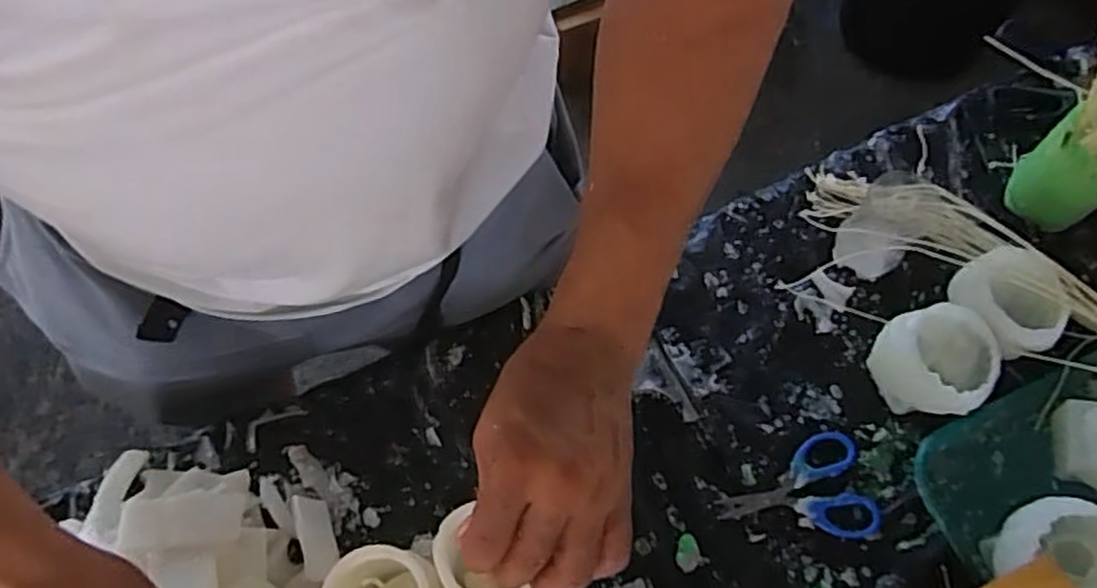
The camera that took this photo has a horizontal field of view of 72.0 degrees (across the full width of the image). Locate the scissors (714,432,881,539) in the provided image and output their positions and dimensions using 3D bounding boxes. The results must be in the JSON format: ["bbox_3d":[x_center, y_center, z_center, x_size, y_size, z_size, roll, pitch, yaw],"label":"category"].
[{"bbox_3d":[0.180,0.147,0.556,0.114,0.006,0.076,-9,64,-5],"label":"scissors"}]

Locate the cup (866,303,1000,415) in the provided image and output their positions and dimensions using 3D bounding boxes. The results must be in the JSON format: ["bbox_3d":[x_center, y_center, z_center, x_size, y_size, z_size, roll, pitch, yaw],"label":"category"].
[{"bbox_3d":[0.289,0.051,0.564,0.063,0.061,0.077,-27,67,-14],"label":"cup"}]

